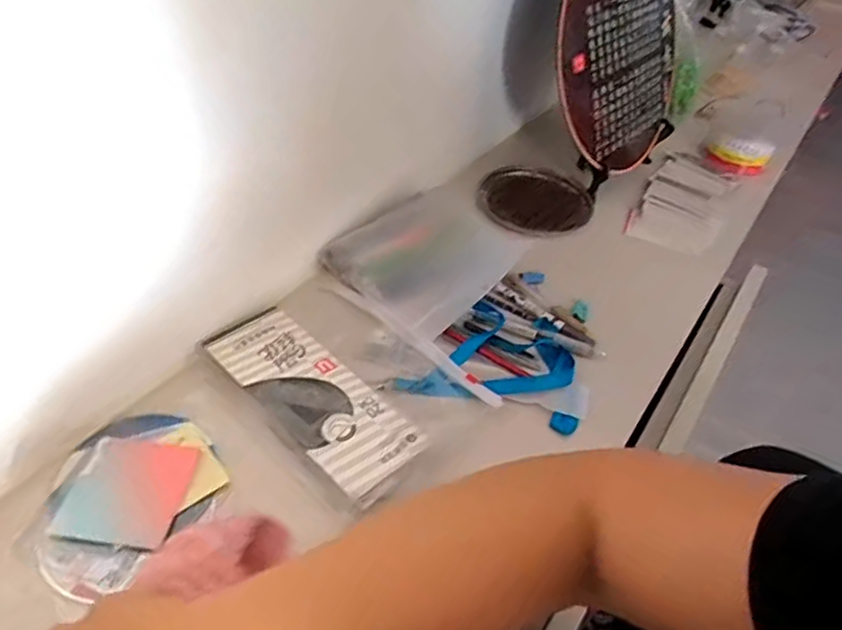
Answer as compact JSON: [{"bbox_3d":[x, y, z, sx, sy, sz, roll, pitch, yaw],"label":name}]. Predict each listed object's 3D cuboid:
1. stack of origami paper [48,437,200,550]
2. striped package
[{"bbox_3d":[-0.216,0.129,0.441,0.076,0.004,0.080,9,47,-1],"label":"stack of origami paper"},{"bbox_3d":[-0.098,0.061,0.510,0.222,0.014,0.084,36,51,27],"label":"striped package"}]

